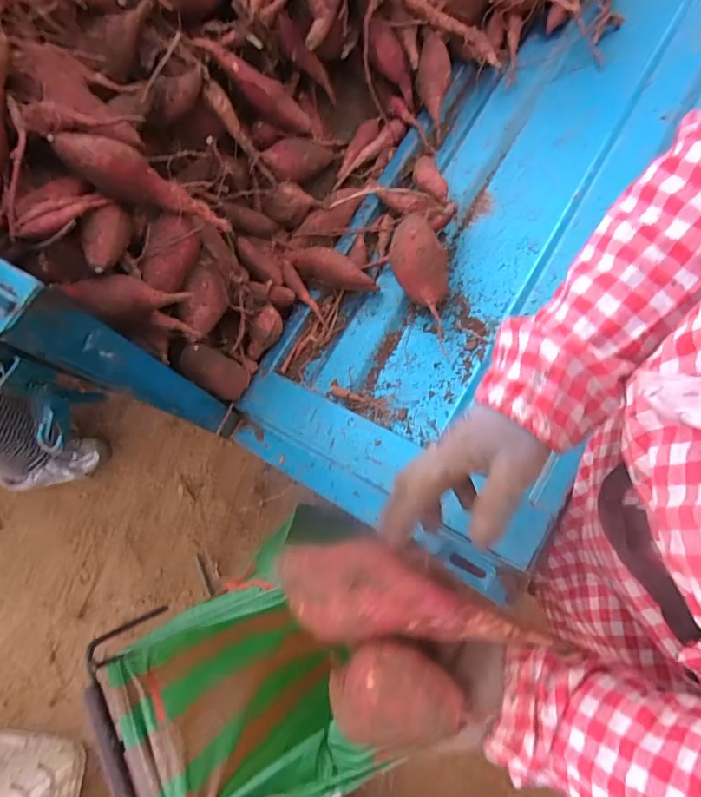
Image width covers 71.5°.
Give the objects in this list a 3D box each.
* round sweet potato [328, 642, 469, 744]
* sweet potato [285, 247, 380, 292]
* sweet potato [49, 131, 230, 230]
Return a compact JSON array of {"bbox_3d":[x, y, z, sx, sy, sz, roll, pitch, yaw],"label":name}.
[{"bbox_3d":[0.034,0.226,0.380,0.097,0.060,0.067,0,78,0],"label":"round sweet potato"},{"bbox_3d":[-0.027,-0.180,0.665,0.134,0.042,0.037,24,78,22],"label":"sweet potato"},{"bbox_3d":[-0.218,-0.232,0.525,0.181,0.043,0.050,18,76,-33],"label":"sweet potato"}]

